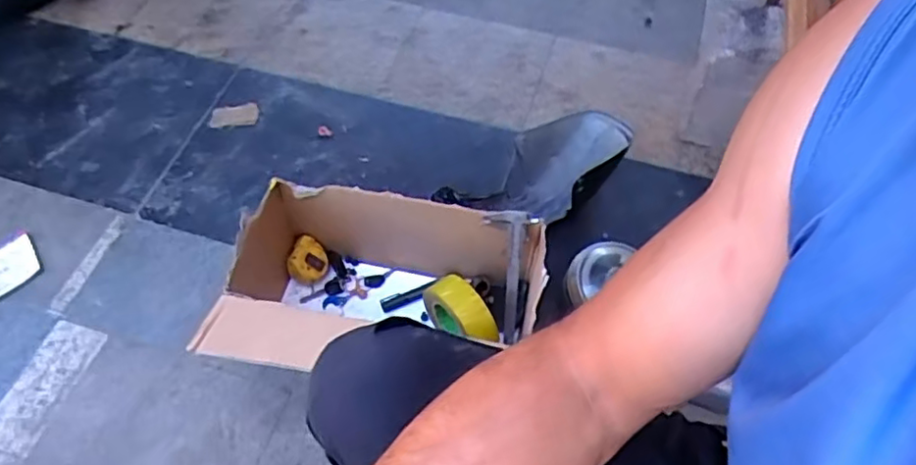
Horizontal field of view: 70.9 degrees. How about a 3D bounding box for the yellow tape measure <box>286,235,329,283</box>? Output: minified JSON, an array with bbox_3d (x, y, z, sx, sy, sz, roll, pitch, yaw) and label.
[{"bbox_3d":[-0.240,0.045,1.034,0.066,0.032,0.066,3,84,-30],"label":"yellow tape measure"}]

